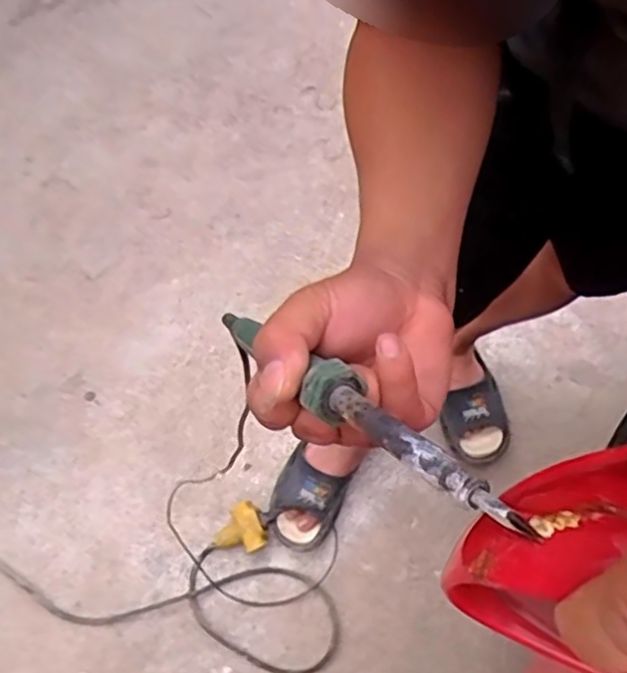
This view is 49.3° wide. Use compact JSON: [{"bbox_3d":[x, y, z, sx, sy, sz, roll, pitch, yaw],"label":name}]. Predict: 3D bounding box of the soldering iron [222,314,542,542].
[{"bbox_3d":[0.013,0.027,0.289,0.020,0.016,0.208,-36,34,-16],"label":"soldering iron"}]

